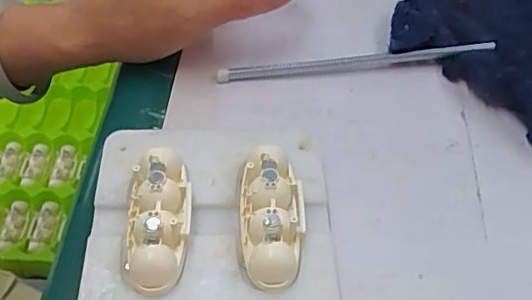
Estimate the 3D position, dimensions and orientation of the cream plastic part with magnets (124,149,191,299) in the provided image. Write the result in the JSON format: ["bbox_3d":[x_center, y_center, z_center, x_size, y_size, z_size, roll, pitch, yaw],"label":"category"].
[{"bbox_3d":[-0.043,0.028,0.226,0.024,0.016,0.057,-2,52,-2],"label":"cream plastic part with magnets"}]

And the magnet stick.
[{"bbox_3d":[0.050,-0.049,0.318,0.155,0.009,0.008,-6,53,-5],"label":"magnet stick"}]

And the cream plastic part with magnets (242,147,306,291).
[{"bbox_3d":[0.003,0.026,0.229,0.025,0.017,0.059,0,52,-1],"label":"cream plastic part with magnets"}]

